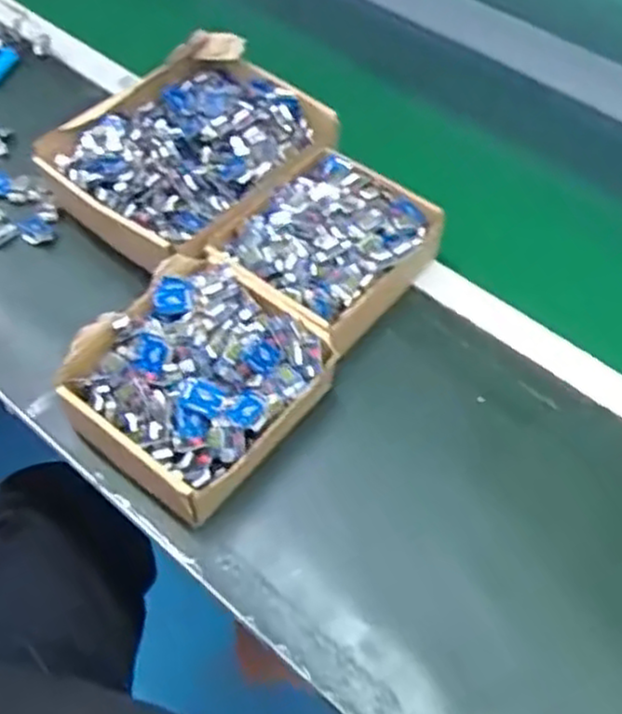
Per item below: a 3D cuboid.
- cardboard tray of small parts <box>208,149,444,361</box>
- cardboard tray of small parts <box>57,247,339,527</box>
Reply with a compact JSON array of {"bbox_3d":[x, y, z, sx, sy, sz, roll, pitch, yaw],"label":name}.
[{"bbox_3d":[0.015,-0.096,0.625,0.141,0.055,0.164,37,64,21],"label":"cardboard tray of small parts"},{"bbox_3d":[-0.086,0.013,0.555,0.156,0.061,0.177,34,63,20],"label":"cardboard tray of small parts"}]

